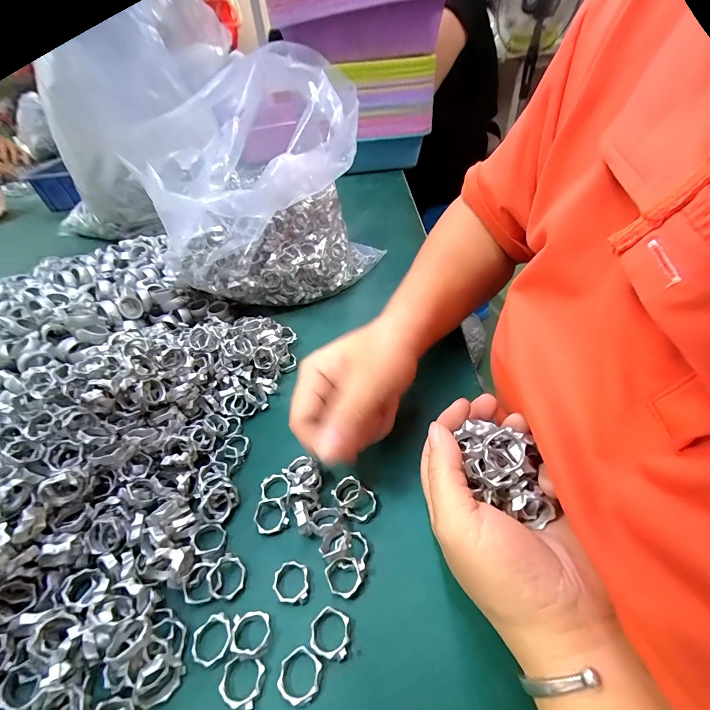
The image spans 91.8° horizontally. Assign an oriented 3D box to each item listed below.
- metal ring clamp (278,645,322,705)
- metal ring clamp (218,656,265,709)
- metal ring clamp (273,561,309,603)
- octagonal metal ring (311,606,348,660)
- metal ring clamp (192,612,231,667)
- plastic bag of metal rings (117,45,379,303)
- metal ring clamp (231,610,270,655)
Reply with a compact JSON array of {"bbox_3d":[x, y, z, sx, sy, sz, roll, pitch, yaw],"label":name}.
[{"bbox_3d":[-0.027,0.159,0.171,0.021,0.005,0.020,-4,44,4],"label":"metal ring clamp"},{"bbox_3d":[-0.056,0.162,0.171,0.021,0.005,0.019,-3,44,5],"label":"metal ring clamp"},{"bbox_3d":[-0.038,0.133,0.201,0.022,0.006,0.020,-5,44,2],"label":"metal ring clamp"},{"bbox_3d":[-0.013,0.147,0.182,0.019,0.006,0.021,-1,44,6],"label":"octagonal metal ring"},{"bbox_3d":[-0.076,0.152,0.184,0.020,0.004,0.020,-4,44,4],"label":"metal ring clamp"},{"bbox_3d":[-0.085,-0.163,0.358,0.222,0.181,0.130,-8,44,-1],"label":"plastic bag of metal rings"},{"bbox_3d":[-0.056,0.147,0.183,0.019,0.004,0.021,-6,26,-9],"label":"metal ring clamp"}]

